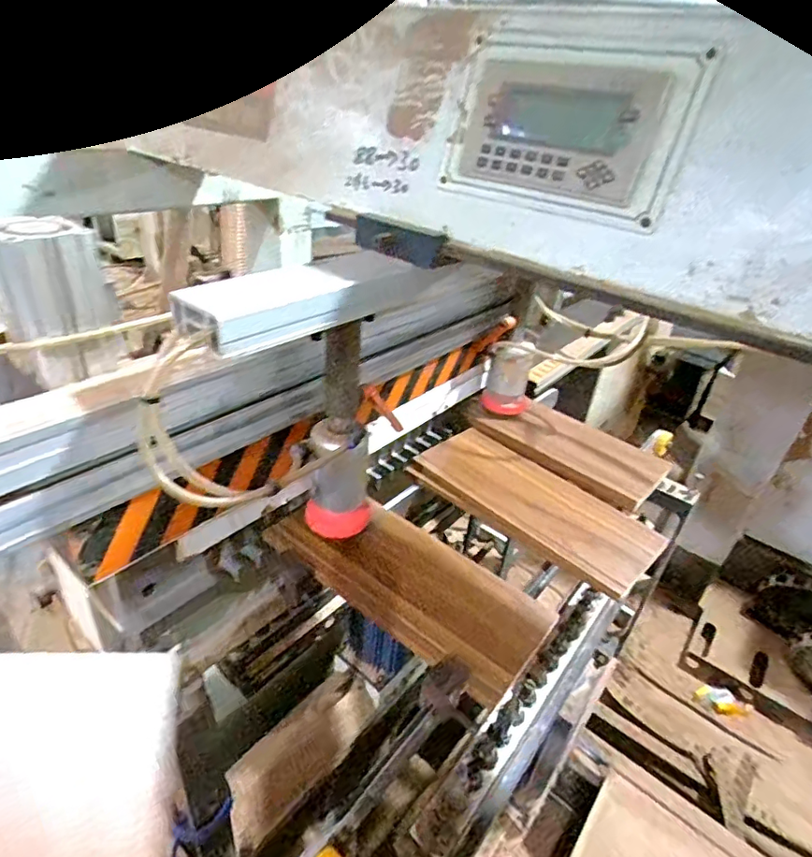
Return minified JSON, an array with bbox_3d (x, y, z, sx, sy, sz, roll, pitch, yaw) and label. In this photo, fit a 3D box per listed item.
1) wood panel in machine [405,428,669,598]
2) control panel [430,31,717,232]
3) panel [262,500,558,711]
[{"bbox_3d":[0.191,0.102,0.795,0.347,0.026,0.166,30,39,33],"label":"wood panel in machine"},{"bbox_3d":[0.132,-0.266,0.474,0.218,0.136,0.023,30,31,30],"label":"control panel"},{"bbox_3d":[0.002,0.176,0.654,0.331,0.028,0.140,28,38,30],"label":"panel"}]

